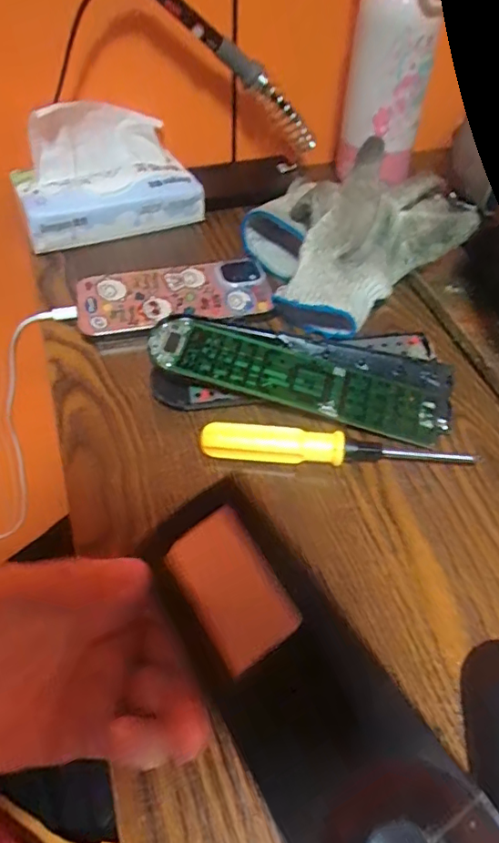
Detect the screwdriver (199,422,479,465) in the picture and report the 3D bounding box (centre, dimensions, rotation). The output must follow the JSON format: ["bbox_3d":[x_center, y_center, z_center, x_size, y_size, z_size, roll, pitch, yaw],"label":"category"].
[{"bbox_3d":[0.050,0.018,0.306,0.152,0.020,0.015,5,48,2],"label":"screwdriver"}]

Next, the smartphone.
[{"bbox_3d":[-0.055,-0.093,0.402,0.140,0.017,0.062,-13,50,-13],"label":"smartphone"}]

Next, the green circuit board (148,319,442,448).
[{"bbox_3d":[0.030,-0.026,0.328,0.177,0.004,0.041,17,64,-1],"label":"green circuit board"}]

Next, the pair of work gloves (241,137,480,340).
[{"bbox_3d":[0.078,-0.154,0.410,0.187,0.052,0.134,-35,58,-27],"label":"pair of work gloves"}]

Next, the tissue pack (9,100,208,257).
[{"bbox_3d":[-0.119,-0.208,0.437,0.139,0.092,0.074,-24,54,-20],"label":"tissue pack"}]

